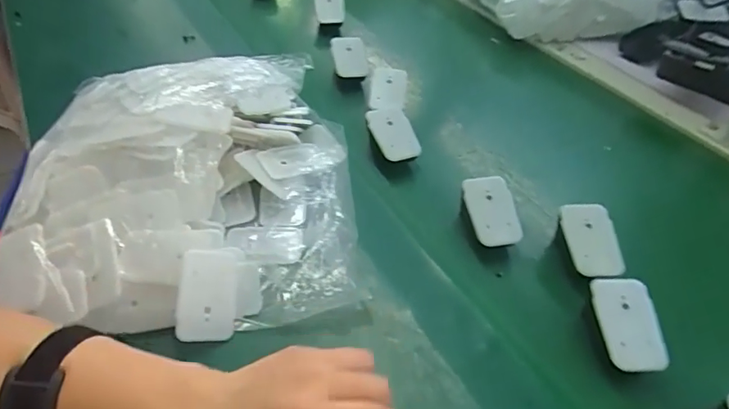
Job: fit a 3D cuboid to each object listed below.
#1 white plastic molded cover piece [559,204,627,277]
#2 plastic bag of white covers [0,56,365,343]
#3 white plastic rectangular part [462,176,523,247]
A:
[{"bbox_3d":[0.203,0.032,0.438,0.046,0.009,0.066,-6,71,-6],"label":"white plastic molded cover piece"},{"bbox_3d":[-0.158,-0.039,0.476,0.283,0.100,0.333,-4,45,-4],"label":"plastic bag of white covers"},{"bbox_3d":[0.120,0.006,0.463,0.044,0.009,0.068,-10,70,-6],"label":"white plastic rectangular part"}]

